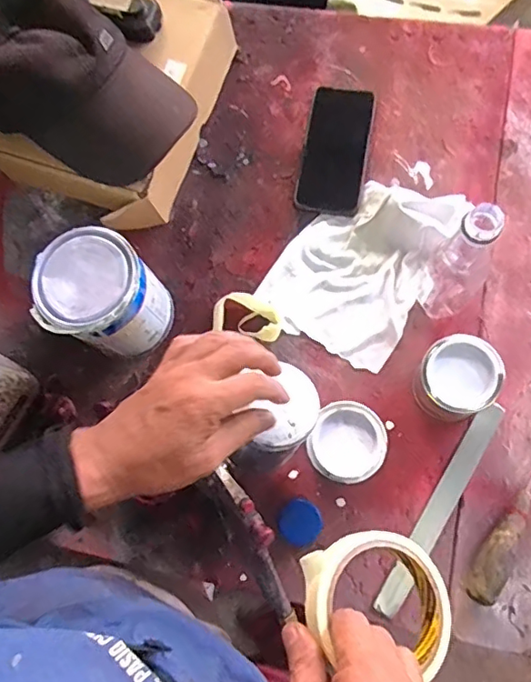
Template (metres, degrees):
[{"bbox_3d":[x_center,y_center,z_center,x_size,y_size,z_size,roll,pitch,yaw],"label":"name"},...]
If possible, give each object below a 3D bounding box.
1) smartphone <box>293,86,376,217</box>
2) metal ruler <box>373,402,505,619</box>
[{"bbox_3d":[0.085,-0.231,0.663,0.077,0.013,0.166,9,81,13],"label":"smartphone"},{"bbox_3d":[0.179,0.169,0.563,0.027,0.006,0.237,31,82,16],"label":"metal ruler"}]

